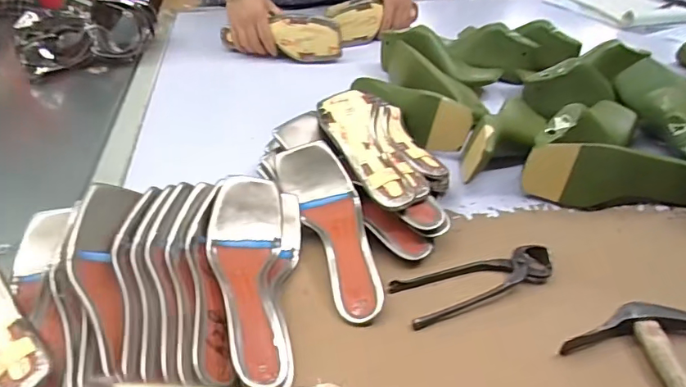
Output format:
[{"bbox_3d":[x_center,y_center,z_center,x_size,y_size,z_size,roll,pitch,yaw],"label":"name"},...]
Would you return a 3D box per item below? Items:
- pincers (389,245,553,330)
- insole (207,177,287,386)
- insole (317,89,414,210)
[{"bbox_3d":[0.136,0.086,0.505,0.170,0.018,0.059,-13,40,-19],"label":"pincers"},{"bbox_3d":[-0.092,0.076,0.468,0.071,0.067,0.219,-4,37,-7],"label":"insole"},{"bbox_3d":[0.023,-0.062,0.591,0.063,0.031,0.209,-12,51,-17],"label":"insole"}]

